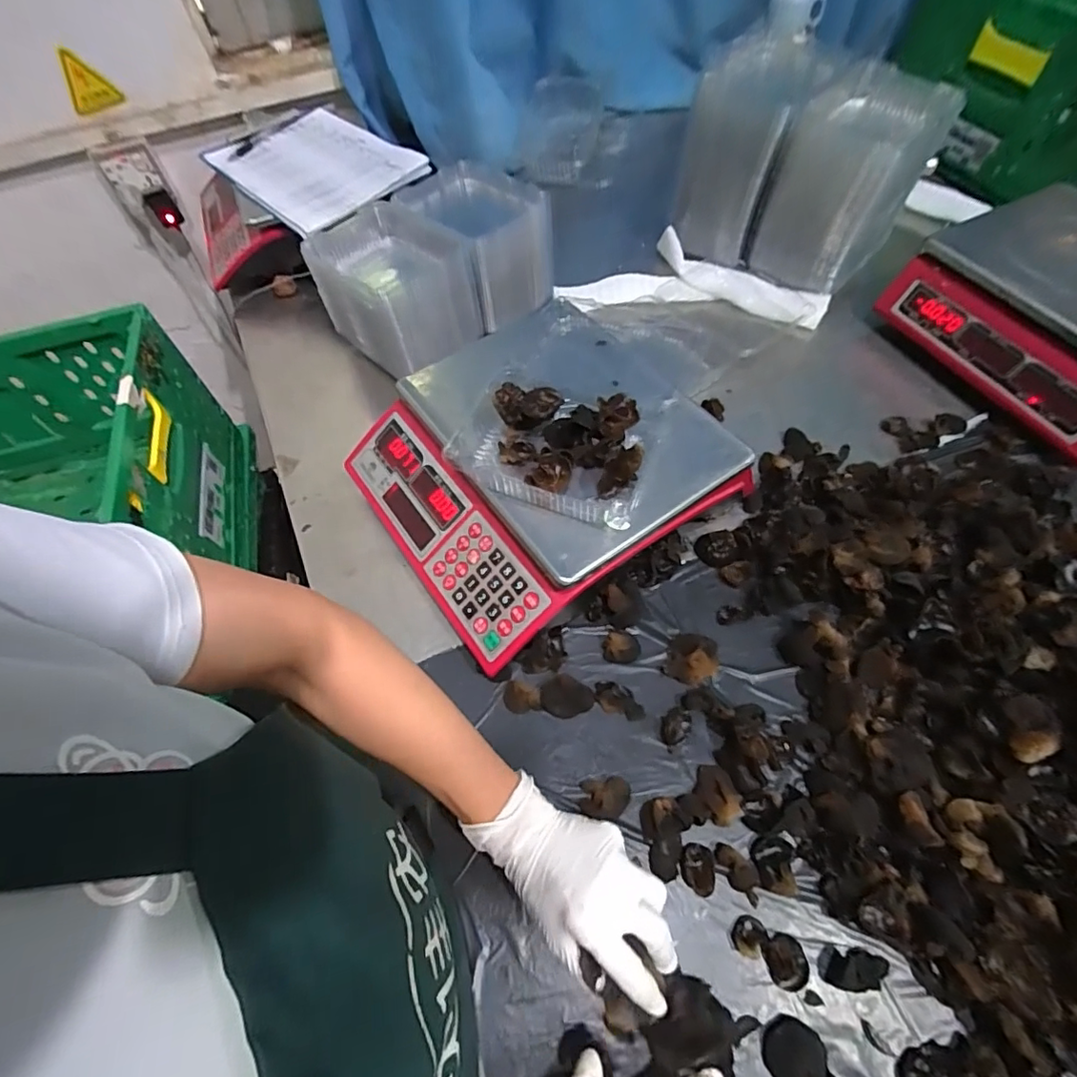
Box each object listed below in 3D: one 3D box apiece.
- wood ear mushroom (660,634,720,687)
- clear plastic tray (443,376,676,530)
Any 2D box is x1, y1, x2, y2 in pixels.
[{"bbox_3d":[0.142,0.109,0.494,0.046,0.025,0.049,-2,59,3],"label":"wood ear mushroom"},{"bbox_3d":[0.014,-0.096,0.486,0.177,0.043,0.140,18,62,15],"label":"clear plastic tray"}]

